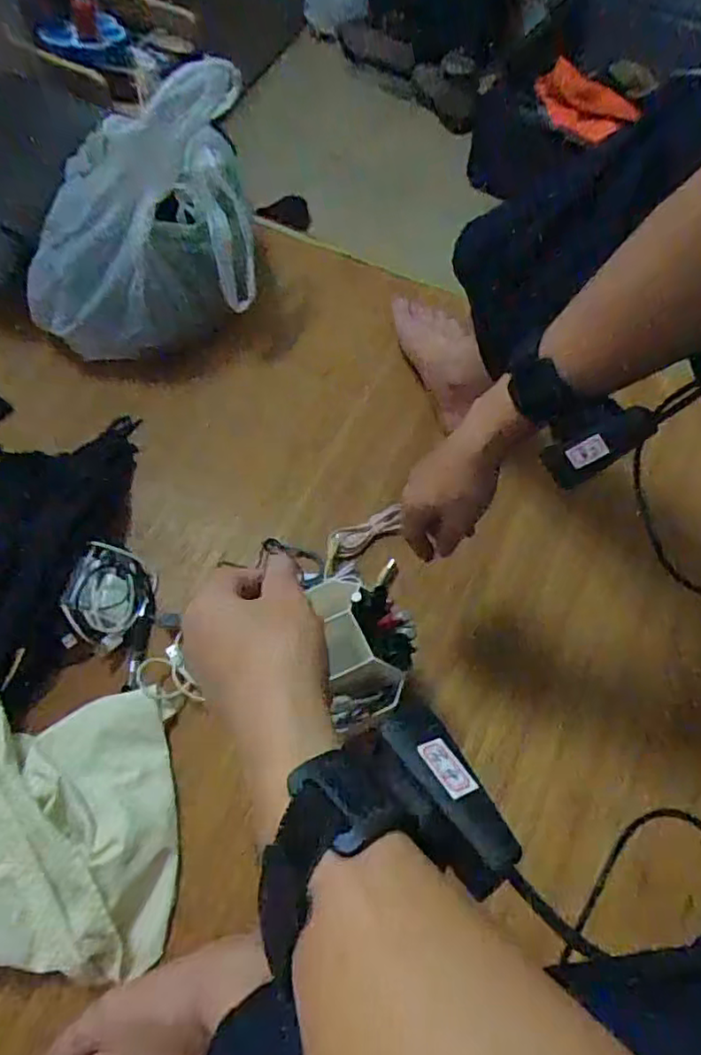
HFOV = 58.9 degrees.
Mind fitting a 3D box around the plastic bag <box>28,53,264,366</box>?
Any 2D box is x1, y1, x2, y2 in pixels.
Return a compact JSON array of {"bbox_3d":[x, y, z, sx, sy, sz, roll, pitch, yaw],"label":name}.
[{"bbox_3d":[-0.250,-0.340,0.716,0.271,0.277,0.133,-12,65,-7],"label":"plastic bag"}]

